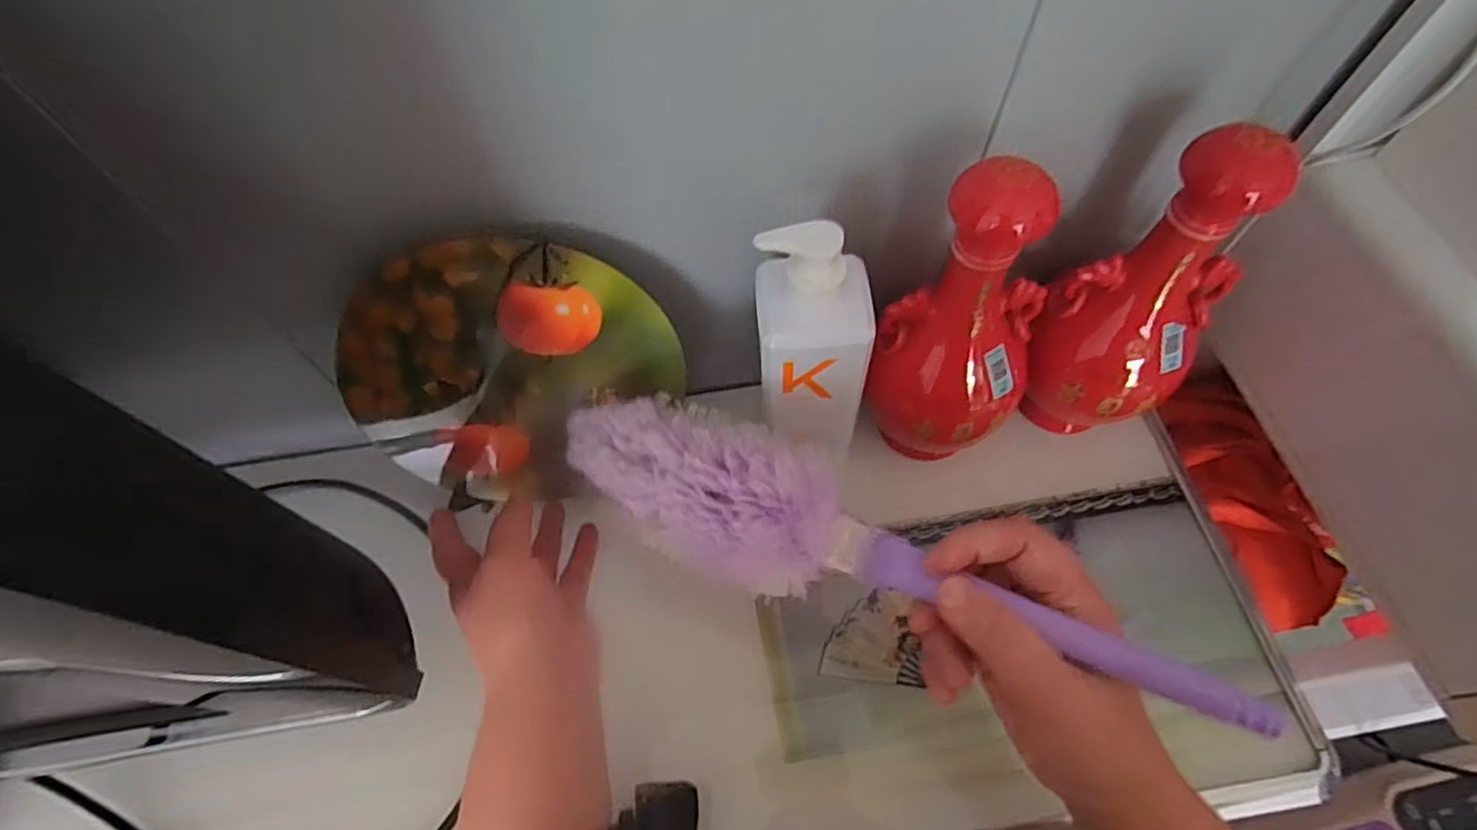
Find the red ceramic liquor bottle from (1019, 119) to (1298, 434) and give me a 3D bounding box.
[{"bbox_3d":[0.231,-0.057,0.387,0.076,0.220,0.085,-37,67,-17],"label":"red ceramic liquor bottle"}]

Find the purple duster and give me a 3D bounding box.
[{"bbox_3d":[0.052,0.063,0.318,0.323,0.047,0.070,19,63,21],"label":"purple duster"}]

